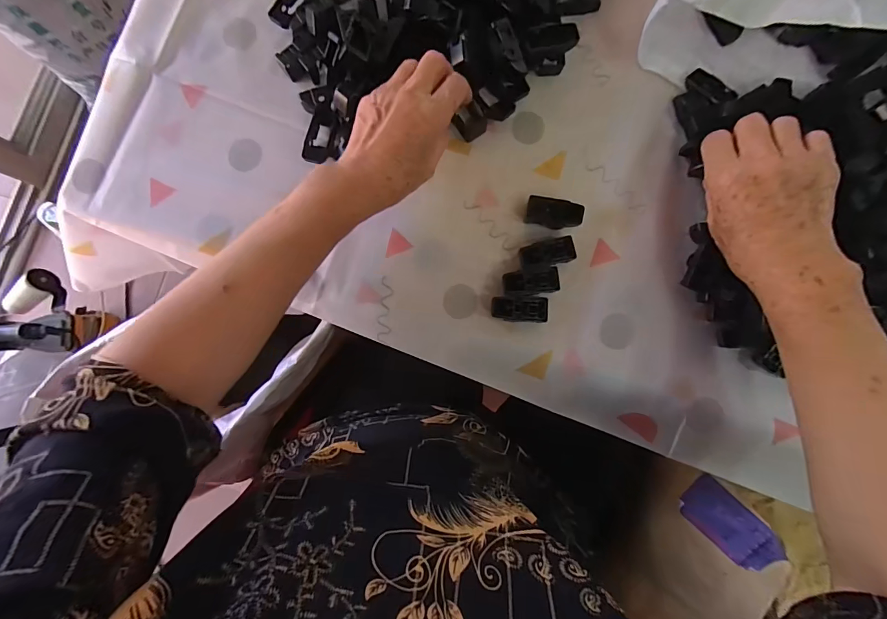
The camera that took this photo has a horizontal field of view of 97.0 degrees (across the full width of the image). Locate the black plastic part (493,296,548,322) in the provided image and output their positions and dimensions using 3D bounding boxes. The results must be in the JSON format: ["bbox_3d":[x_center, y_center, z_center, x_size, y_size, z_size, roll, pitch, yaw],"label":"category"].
[{"bbox_3d":[0.068,0.000,0.355,0.049,0.018,0.022,1,87,0],"label":"black plastic part"}]

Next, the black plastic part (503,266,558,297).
[{"bbox_3d":[0.078,-0.024,0.356,0.050,0.020,0.022,-6,87,0],"label":"black plastic part"}]

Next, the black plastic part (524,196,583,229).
[{"bbox_3d":[0.101,-0.088,0.361,0.048,0.021,0.022,9,87,1],"label":"black plastic part"}]

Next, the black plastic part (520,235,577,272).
[{"bbox_3d":[0.094,-0.050,0.358,0.052,0.018,0.024,-16,87,-1],"label":"black plastic part"}]

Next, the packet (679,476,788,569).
[{"bbox_3d":[0.272,0.204,0.377,0.047,0.089,0.012,-38,112,1],"label":"packet"}]

